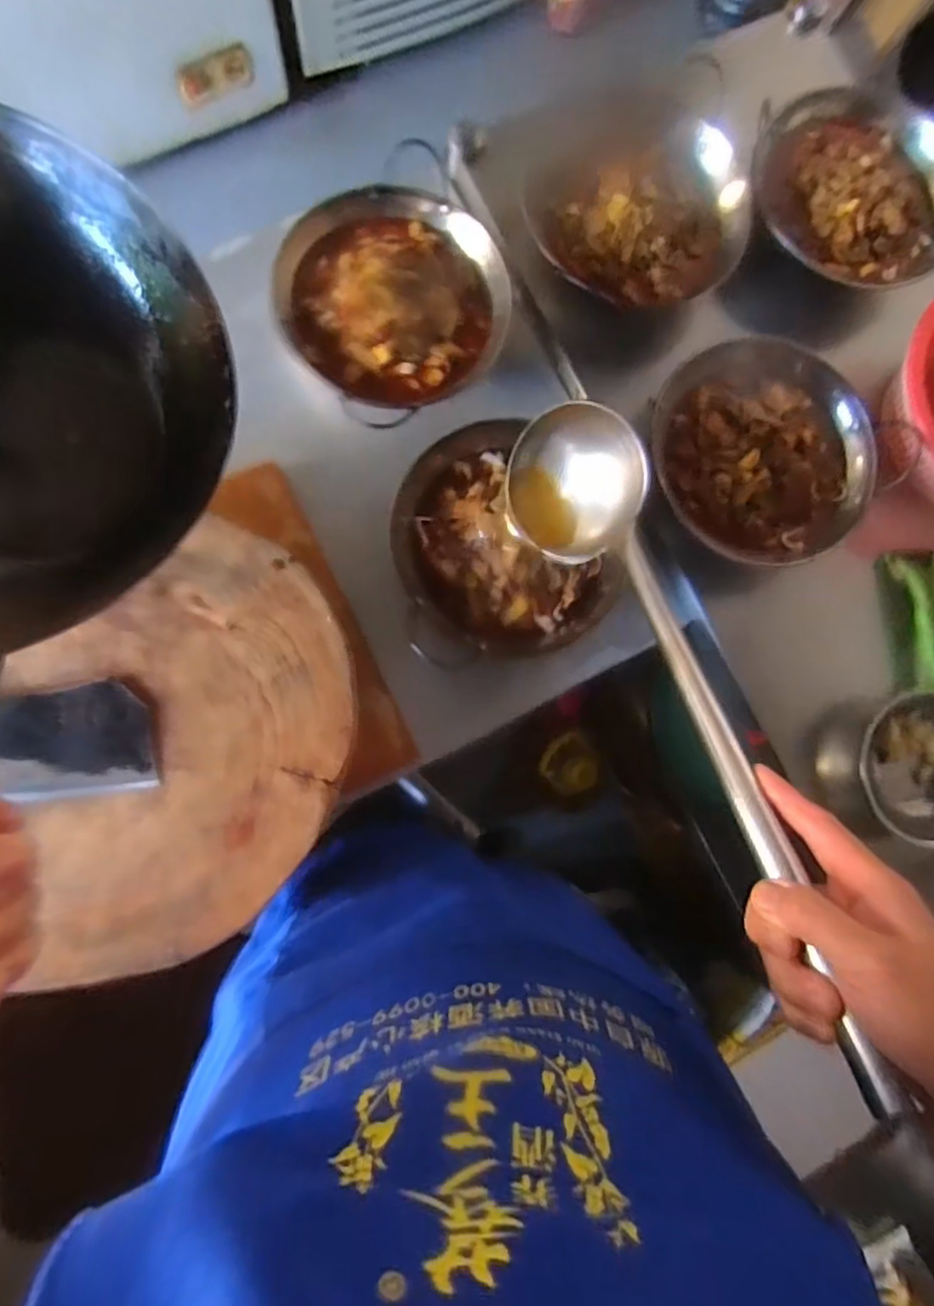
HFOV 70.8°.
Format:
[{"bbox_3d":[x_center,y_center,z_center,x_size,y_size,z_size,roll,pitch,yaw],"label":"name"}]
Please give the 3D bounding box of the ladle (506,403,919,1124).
[{"bbox_3d":[0.134,0.019,0.454,0.089,0.107,0.496,-11,56,-6],"label":"ladle"}]

